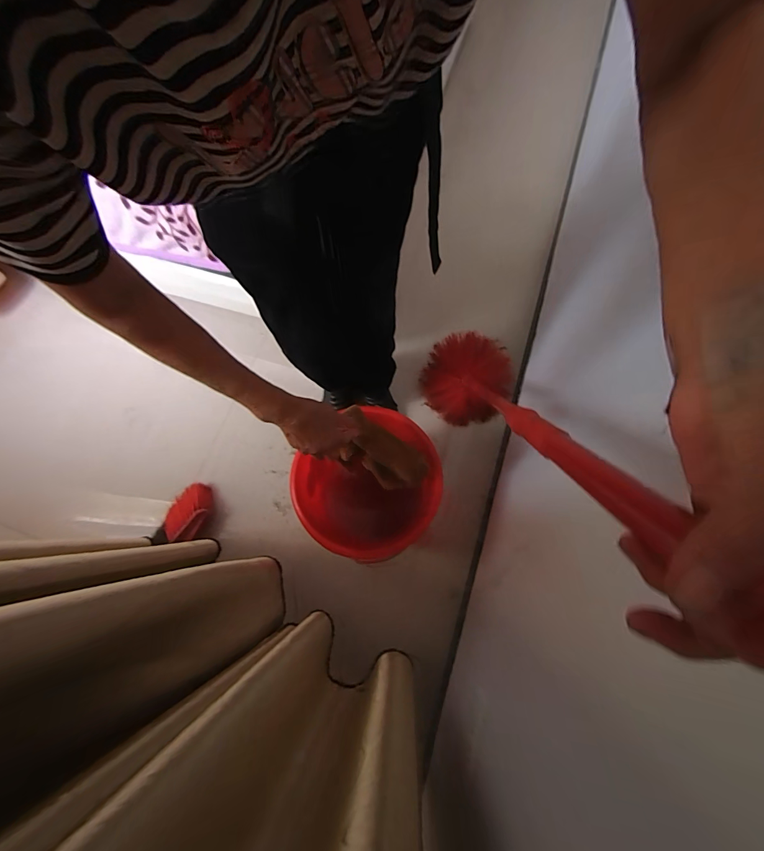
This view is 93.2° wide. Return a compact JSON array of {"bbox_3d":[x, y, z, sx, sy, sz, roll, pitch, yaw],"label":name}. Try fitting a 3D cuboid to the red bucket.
[{"bbox_3d":[-0.025,0.161,0.892,0.303,0.361,0.280,-31,73,-8],"label":"red bucket"}]

